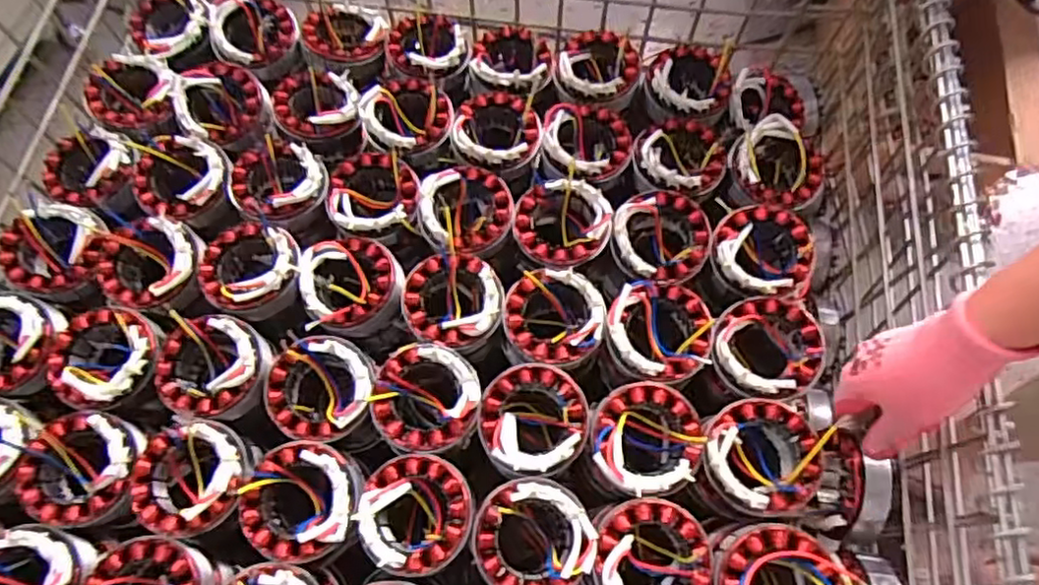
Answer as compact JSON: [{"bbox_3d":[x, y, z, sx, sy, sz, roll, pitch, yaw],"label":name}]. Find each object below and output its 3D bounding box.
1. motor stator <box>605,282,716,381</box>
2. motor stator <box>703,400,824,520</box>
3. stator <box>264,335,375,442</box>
[{"bbox_3d":[0.117,0.034,0.552,0.085,0.039,0.086,0,66,1],"label":"motor stator"},{"bbox_3d":[0.188,0.129,0.509,0.084,0.034,0.086,-1,67,1],"label":"motor stator"},{"bbox_3d":[-0.165,0.082,0.546,0.088,0.044,0.085,0,66,1],"label":"stator"}]

